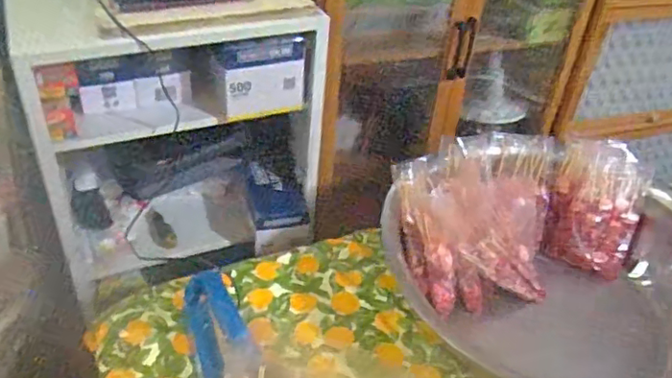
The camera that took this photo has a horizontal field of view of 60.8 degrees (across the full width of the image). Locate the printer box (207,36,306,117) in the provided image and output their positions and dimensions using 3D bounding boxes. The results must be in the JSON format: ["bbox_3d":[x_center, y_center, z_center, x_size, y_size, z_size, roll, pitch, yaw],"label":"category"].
[{"bbox_3d":[-0.146,-0.214,1.036,0.173,0.137,0.084,-17,44,-27],"label":"printer box"}]

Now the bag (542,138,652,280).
[{"bbox_3d":[0.493,0.032,1.094,0.164,0.251,0.057,14,1,8],"label":"bag"}]

